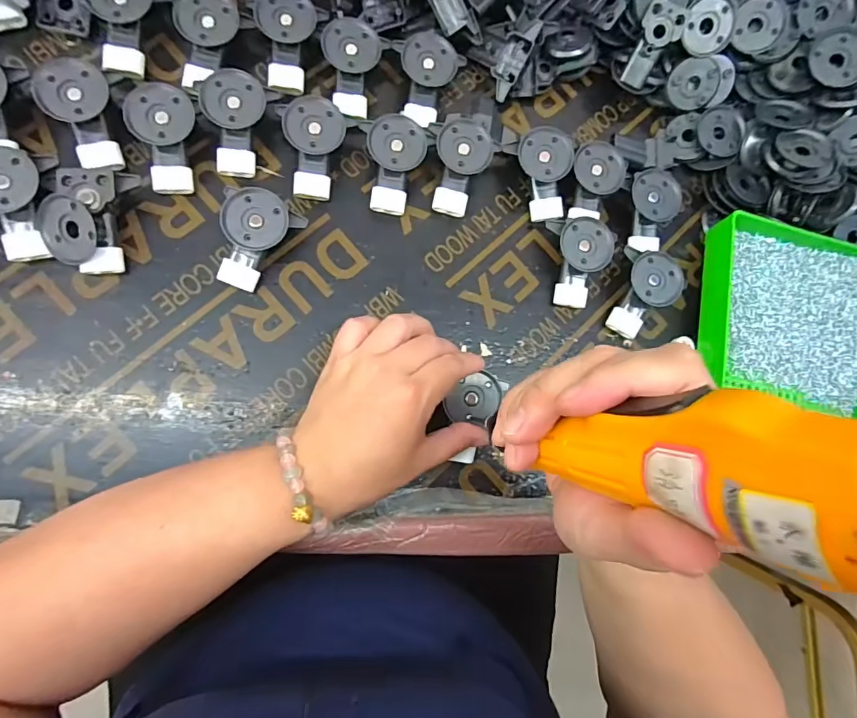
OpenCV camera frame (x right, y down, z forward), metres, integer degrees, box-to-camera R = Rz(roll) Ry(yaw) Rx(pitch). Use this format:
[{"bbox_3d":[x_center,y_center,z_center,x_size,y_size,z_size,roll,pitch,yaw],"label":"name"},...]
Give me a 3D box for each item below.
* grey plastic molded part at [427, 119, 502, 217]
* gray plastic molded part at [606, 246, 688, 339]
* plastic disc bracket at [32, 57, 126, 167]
[{"bbox_3d":[0.023,-0.148,0.362,0.052,0.021,0.068,13,80,-8],"label":"grey plastic molded part"},{"bbox_3d":[0.177,-0.051,0.379,0.047,0.026,0.069,13,80,-8],"label":"gray plastic molded part"},{"bbox_3d":[-0.235,-0.164,0.316,0.039,0.015,0.073,-19,104,-9],"label":"plastic disc bracket"}]

